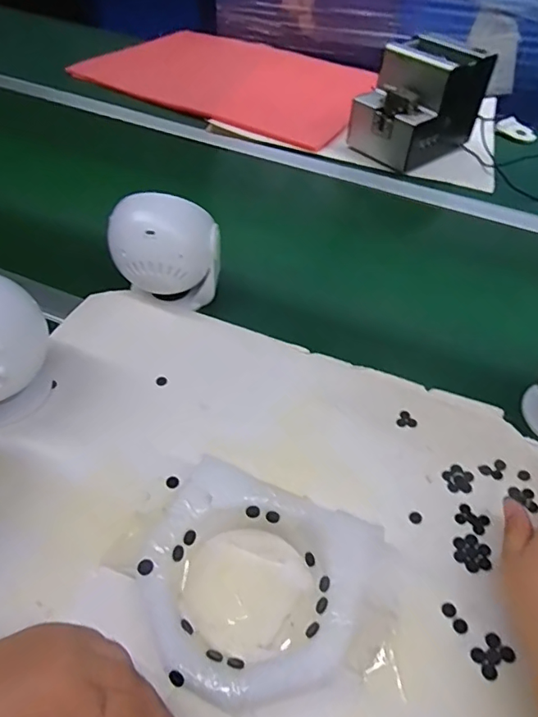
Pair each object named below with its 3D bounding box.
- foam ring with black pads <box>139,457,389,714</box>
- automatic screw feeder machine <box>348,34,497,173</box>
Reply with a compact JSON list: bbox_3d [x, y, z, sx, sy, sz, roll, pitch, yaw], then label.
[{"bbox_3d":[-0.007,0.158,0.338,0.153,0.041,0.135,17,48,10],"label":"foam ring with black pads"},{"bbox_3d":[0.240,-0.415,0.809,0.136,0.143,0.179,37,55,24],"label":"automatic screw feeder machine"}]

